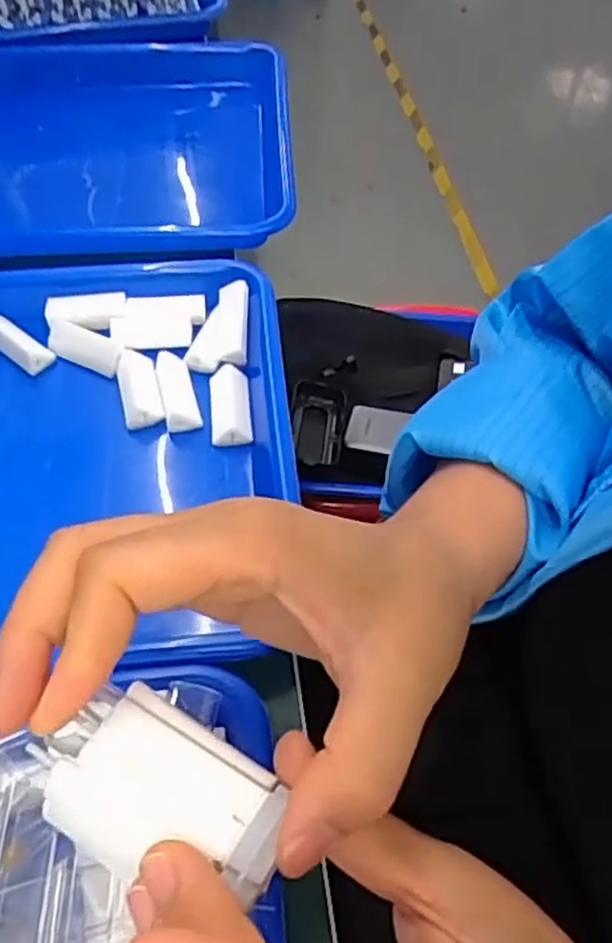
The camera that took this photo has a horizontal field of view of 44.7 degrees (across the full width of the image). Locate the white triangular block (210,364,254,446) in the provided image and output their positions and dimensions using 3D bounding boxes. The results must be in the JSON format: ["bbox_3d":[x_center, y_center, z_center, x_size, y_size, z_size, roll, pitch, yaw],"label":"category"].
[{"bbox_3d":[-0.040,-0.035,0.394,0.022,0.009,0.049,-5,54,-4],"label":"white triangular block"}]

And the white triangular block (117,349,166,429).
[{"bbox_3d":[-0.089,-0.045,0.401,0.020,0.013,0.049,-12,55,-9],"label":"white triangular block"}]

